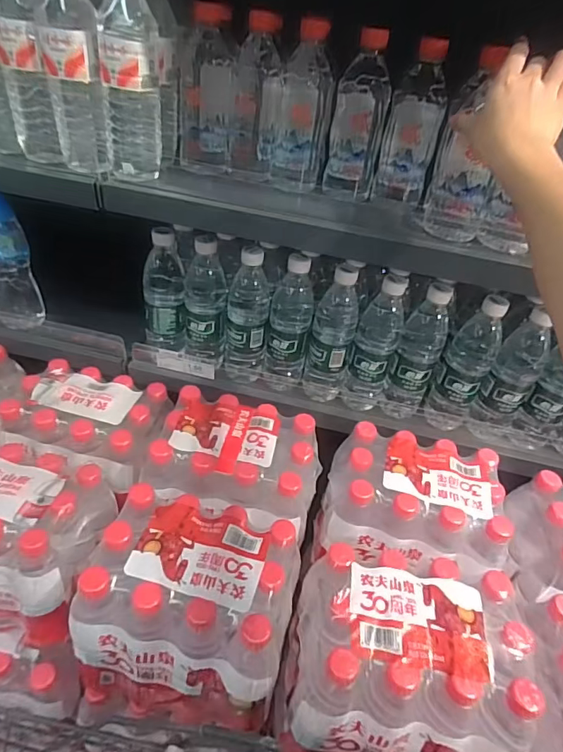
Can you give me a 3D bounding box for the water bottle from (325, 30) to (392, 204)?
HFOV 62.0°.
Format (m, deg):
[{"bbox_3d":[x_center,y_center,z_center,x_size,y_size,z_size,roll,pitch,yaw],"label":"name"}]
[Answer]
[{"bbox_3d":[0.105,-0.340,0.620,0.067,0.189,0.084,11,40,4],"label":"water bottle"}]

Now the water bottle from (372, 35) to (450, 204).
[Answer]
[{"bbox_3d":[0.176,-0.333,0.619,0.067,0.186,0.079,14,41,7],"label":"water bottle"}]

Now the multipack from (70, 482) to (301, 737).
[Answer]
[{"bbox_3d":[-0.111,0.299,0.597,0.228,0.232,0.179,10,40,3],"label":"multipack"}]

